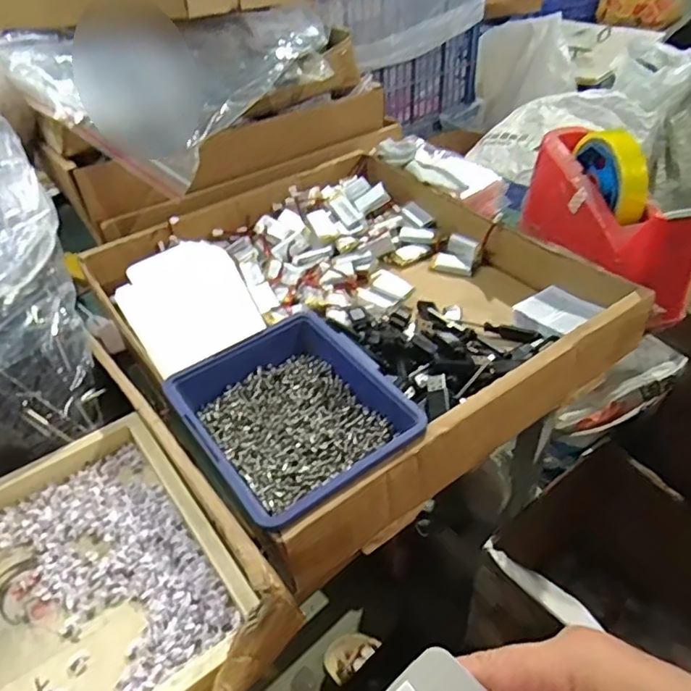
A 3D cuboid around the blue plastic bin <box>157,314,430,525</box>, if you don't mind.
[{"bbox_3d":[-0.034,0.051,0.386,0.121,0.050,0.136,-28,47,-25],"label":"blue plastic bin"}]

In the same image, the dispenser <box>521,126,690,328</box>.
[{"bbox_3d":[0.225,-0.118,0.507,0.061,0.101,0.202,-11,42,-8],"label":"dispenser"}]

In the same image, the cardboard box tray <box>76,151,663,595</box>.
[{"bbox_3d":[0.004,-0.048,0.505,0.366,0.072,0.394,-28,46,-24],"label":"cardboard box tray"}]

